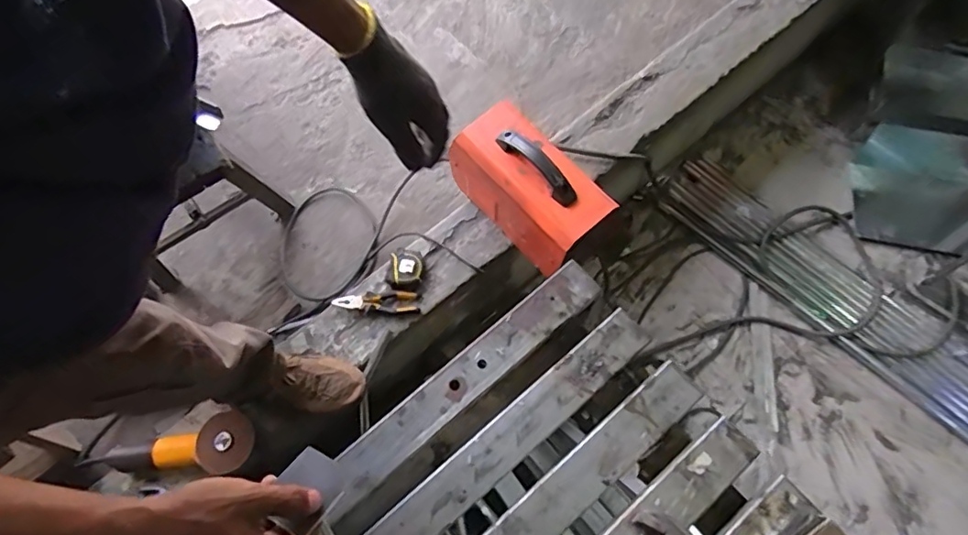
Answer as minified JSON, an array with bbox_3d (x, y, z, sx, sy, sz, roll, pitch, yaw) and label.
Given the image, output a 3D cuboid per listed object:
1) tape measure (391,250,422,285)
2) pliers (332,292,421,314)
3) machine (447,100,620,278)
[{"bbox_3d":[-0.161,0.001,1.160,0.067,0.044,0.068,2,71,3],"label":"tape measure"},{"bbox_3d":[-0.224,0.069,1.143,0.175,0.026,0.044,2,71,3],"label":"pliers"},{"bbox_3d":[0.083,-0.156,1.095,0.153,0.211,0.324,-39,74,-11],"label":"machine"}]

